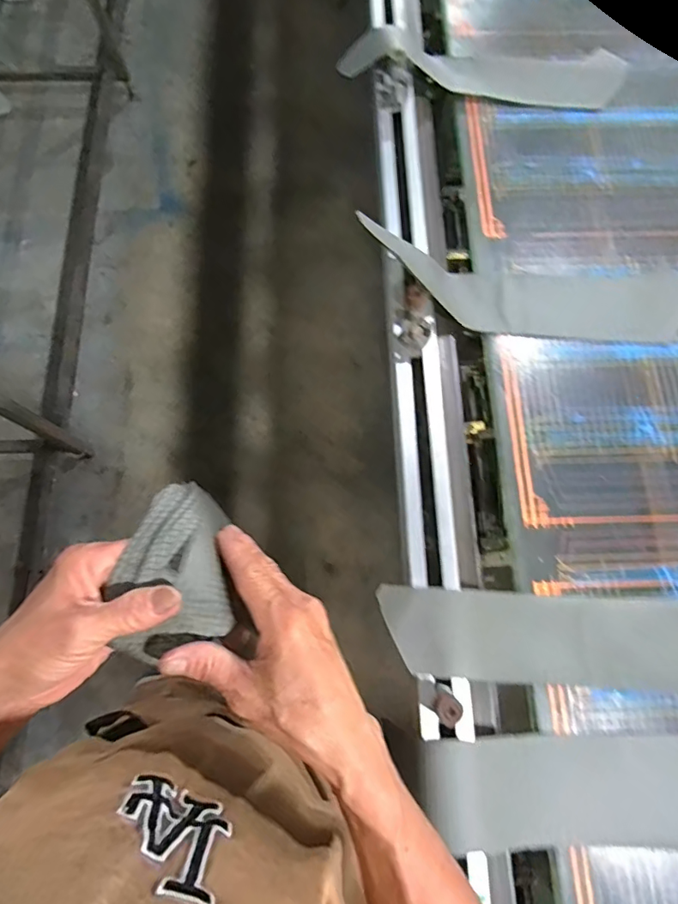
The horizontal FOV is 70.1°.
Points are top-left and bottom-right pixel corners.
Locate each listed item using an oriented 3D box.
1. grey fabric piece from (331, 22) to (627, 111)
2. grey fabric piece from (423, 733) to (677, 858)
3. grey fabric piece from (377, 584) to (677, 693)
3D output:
[{"bbox_3d":[0.214,-0.565,0.701,0.422,0.058,0.117,1,75,-1],"label":"grey fabric piece"},{"bbox_3d":[0.244,0.323,0.452,0.327,0.030,0.103,5,75,0],"label":"grey fabric piece"},{"bbox_3d":[0.271,0.192,0.486,0.447,0.034,0.102,0,75,-1],"label":"grey fabric piece"}]

